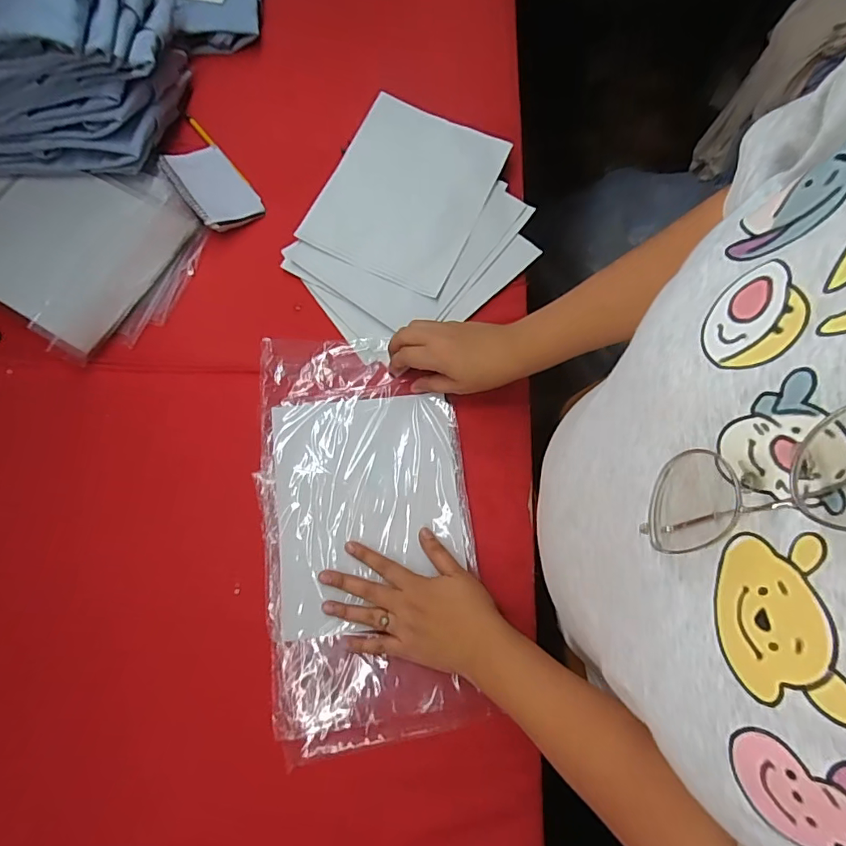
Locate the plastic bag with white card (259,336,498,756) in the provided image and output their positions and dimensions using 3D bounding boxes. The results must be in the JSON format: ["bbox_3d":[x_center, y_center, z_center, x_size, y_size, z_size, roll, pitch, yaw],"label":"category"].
[{"bbox_3d":[-0.063,0.105,0.535,0.220,0.020,0.434,-7,74,-3],"label":"plastic bag with white card"}]

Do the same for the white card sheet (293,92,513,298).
[{"bbox_3d":[-0.021,-0.311,0.644,0.197,0.010,0.243,26,80,-1],"label":"white card sheet"}]

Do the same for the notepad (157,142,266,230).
[{"bbox_3d":[-0.287,-0.324,0.658,0.085,0.027,0.137,-36,77,-11],"label":"notepad"}]

